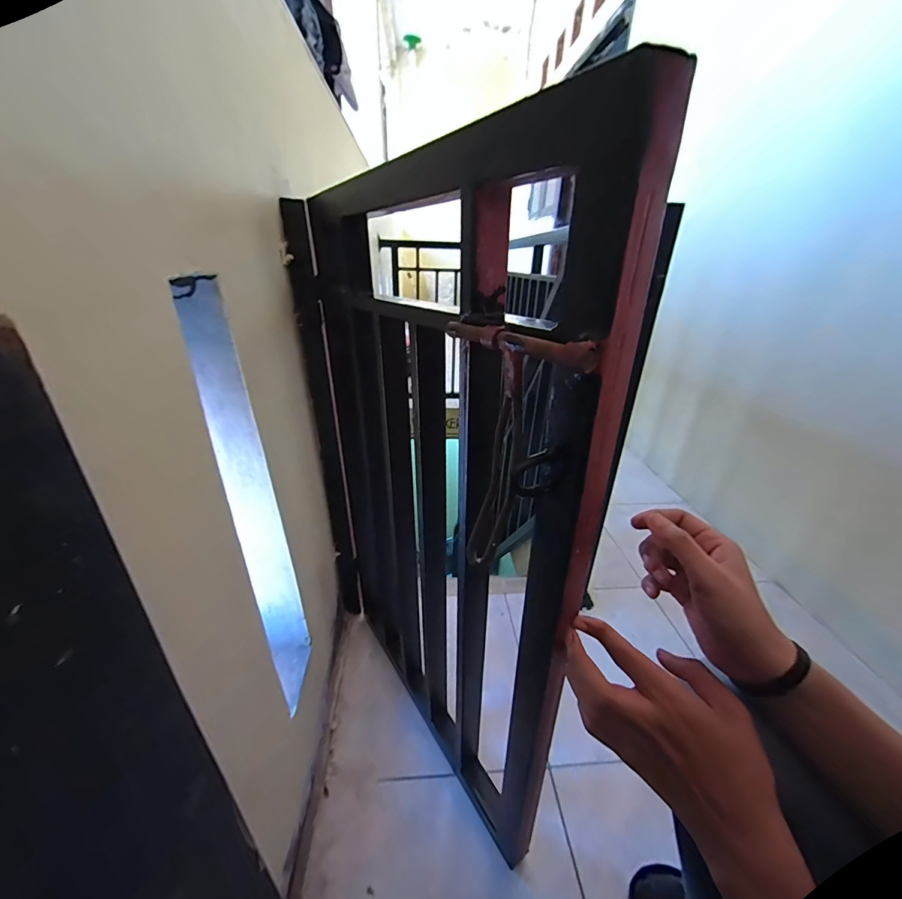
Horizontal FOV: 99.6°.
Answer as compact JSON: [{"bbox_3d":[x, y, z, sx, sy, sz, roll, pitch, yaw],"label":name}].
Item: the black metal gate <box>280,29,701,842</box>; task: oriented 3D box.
[{"bbox_3d":[-0.078,0.097,0.574,0.076,0.834,0.601,-15,31,-31],"label":"black metal gate"}]

